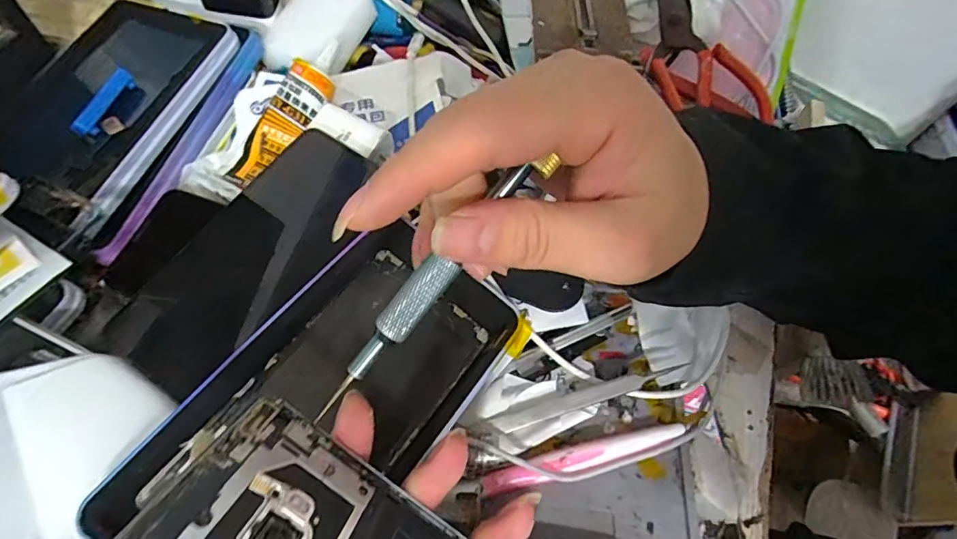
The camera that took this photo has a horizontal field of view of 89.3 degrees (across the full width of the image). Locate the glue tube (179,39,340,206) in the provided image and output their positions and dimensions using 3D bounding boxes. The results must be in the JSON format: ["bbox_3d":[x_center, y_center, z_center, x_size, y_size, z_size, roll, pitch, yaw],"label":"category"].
[{"bbox_3d":[-0.133,-0.095,0.312,0.040,0.020,0.130,37,83,16],"label":"glue tube"}]

